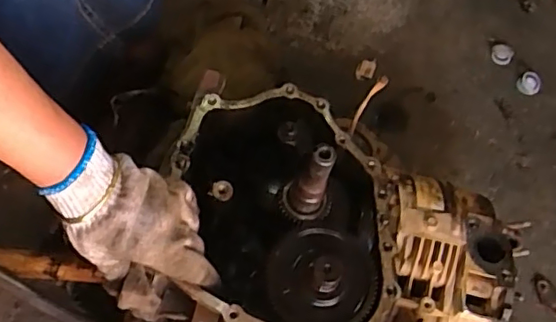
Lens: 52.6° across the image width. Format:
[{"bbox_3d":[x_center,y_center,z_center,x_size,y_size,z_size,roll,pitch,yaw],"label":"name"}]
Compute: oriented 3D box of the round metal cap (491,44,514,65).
[{"bbox_3d":[0.320,-0.153,0.805,0.030,0.013,0.030,0,62,-1],"label":"round metal cap"}]

